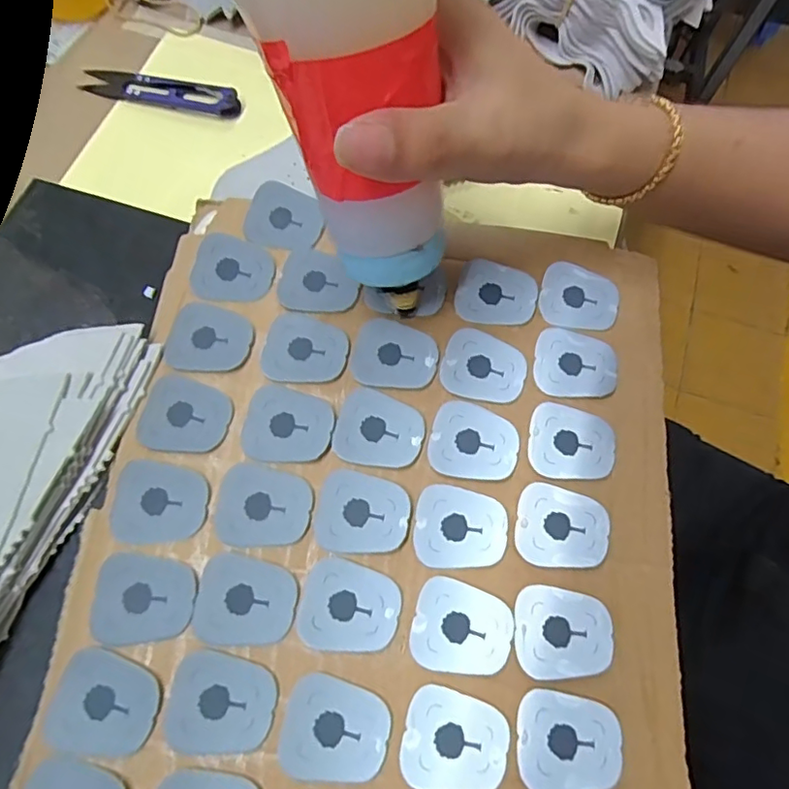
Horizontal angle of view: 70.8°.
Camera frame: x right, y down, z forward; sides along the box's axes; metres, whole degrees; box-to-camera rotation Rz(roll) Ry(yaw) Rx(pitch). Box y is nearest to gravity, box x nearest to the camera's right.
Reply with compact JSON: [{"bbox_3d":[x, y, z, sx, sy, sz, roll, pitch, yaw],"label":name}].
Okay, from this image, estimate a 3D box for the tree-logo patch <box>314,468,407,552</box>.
[{"bbox_3d":[-0.013,0.049,0.232,0.038,0.004,0.032,11,68,2],"label":"tree-logo patch"}]

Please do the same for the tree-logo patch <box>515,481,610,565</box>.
[{"bbox_3d":[0.071,0.056,0.235,0.038,0.004,0.033,12,69,2],"label":"tree-logo patch"}]

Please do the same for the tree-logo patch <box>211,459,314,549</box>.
[{"bbox_3d":[-0.055,0.046,0.233,0.039,0.004,0.032,7,68,0],"label":"tree-logo patch"}]

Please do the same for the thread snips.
[{"bbox_3d":[-0.149,-0.192,0.351,0.102,0.008,0.021,15,69,3],"label":"thread snips"}]

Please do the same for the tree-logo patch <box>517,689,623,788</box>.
[{"bbox_3d":[0.065,0.130,0.208,0.038,0.004,0.032,5,68,1],"label":"tree-logo patch"}]

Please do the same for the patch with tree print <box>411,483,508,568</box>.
[{"bbox_3d":[0.028,0.056,0.233,0.038,0.004,0.033,12,68,2],"label":"patch with tree print"}]

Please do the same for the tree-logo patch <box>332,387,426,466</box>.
[{"bbox_3d":[-0.007,0.016,0.244,0.038,0.004,0.033,21,69,6],"label":"tree-logo patch"}]

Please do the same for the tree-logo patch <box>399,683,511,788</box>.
[{"bbox_3d":[0.023,0.128,0.204,0.038,0.004,0.032,14,69,3],"label":"tree-logo patch"}]

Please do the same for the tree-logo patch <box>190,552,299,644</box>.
[{"bbox_3d":[-0.059,0.081,0.220,0.038,0.004,0.031,7,66,1],"label":"tree-logo patch"}]

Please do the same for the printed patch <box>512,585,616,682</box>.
[{"bbox_3d":[0.067,0.094,0.220,0.038,0.004,0.033,4,68,-1],"label":"printed patch"}]

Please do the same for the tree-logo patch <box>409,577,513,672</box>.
[{"bbox_3d":[0.027,0.092,0.218,0.038,0.004,0.033,16,69,4],"label":"tree-logo patch"}]

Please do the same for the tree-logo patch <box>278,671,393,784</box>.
[{"bbox_3d":[-0.022,0.123,0.204,0.039,0.004,0.032,11,68,2],"label":"tree-logo patch"}]

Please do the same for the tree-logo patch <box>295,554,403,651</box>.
[{"bbox_3d":[-0.018,0.084,0.219,0.039,0.004,0.032,13,69,3],"label":"tree-logo patch"}]

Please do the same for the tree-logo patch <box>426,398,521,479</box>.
[{"bbox_3d":[0.036,0.021,0.244,0.038,0.004,0.033,15,69,3],"label":"tree-logo patch"}]

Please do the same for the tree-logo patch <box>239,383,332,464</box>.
[{"bbox_3d":[-0.047,0.013,0.244,0.038,0.004,0.033,13,69,2],"label":"tree-logo patch"}]

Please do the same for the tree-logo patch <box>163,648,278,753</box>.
[{"bbox_3d":[-0.065,0.115,0.206,0.038,0.004,0.032,13,69,3],"label":"tree-logo patch"}]

